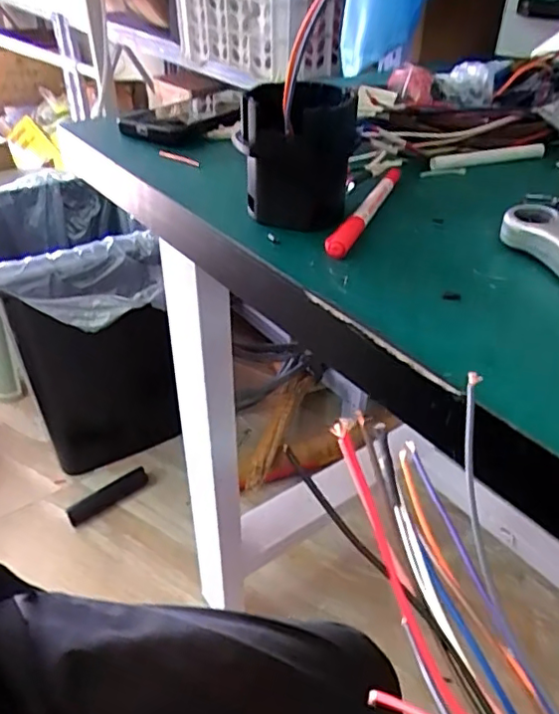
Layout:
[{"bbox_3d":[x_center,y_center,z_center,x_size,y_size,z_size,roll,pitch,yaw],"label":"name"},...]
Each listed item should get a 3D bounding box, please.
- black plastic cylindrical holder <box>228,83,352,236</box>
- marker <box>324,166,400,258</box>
[{"bbox_3d":[0.013,-0.124,0.368,0.058,0.078,0.056,0,36,0],"label":"black plastic cylindrical holder"},{"bbox_3d":[0.060,-0.099,0.396,0.013,0.014,0.135,16,39,20],"label":"marker"}]

